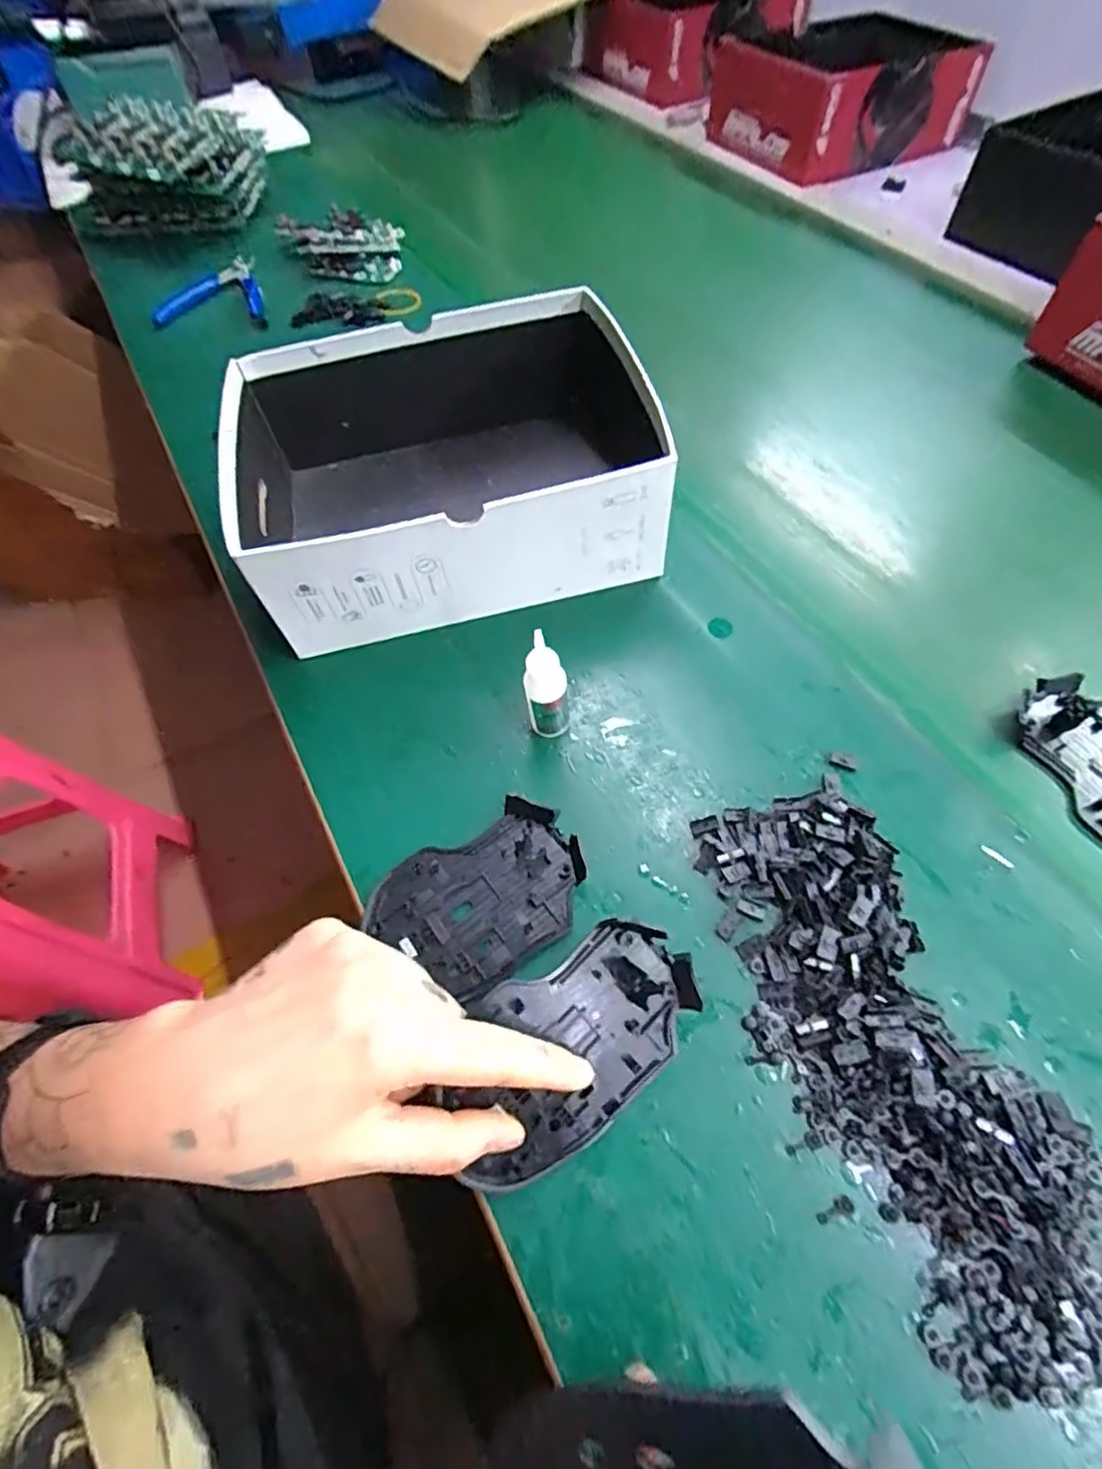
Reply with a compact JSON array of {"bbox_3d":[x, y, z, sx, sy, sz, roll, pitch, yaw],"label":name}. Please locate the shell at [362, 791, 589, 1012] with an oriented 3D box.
[{"bbox_3d":[-0.033,0.077,0.313,0.099,0.011,0.074,-31,62,-15],"label":"shell"}]

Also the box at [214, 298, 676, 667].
[{"bbox_3d":[-0.065,-0.171,0.421,0.258,0.092,0.196,-13,59,-5],"label":"box"}]

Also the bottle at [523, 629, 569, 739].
[{"bbox_3d":[-0.003,-0.023,0.335,0.021,0.071,0.016,-6,58,0],"label":"bottle"}]

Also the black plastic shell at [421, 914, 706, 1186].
[{"bbox_3d":[0.008,0.125,0.265,0.112,0.016,0.072,-32,96,-16],"label":"black plastic shell"}]

